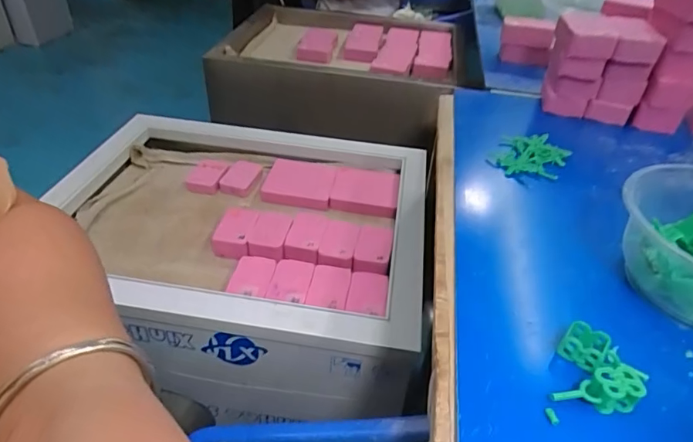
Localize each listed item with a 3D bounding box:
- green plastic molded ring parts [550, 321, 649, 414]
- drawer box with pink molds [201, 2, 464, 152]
[{"bbox_3d":[0.141,0.084,0.258,0.042,0.018,0.046,17,40,16],"label":"green plastic molded ring parts"},{"bbox_3d":[-0.019,-0.344,1.042,0.516,0.149,0.394,8,39,5],"label":"drawer box with pink molds"}]

